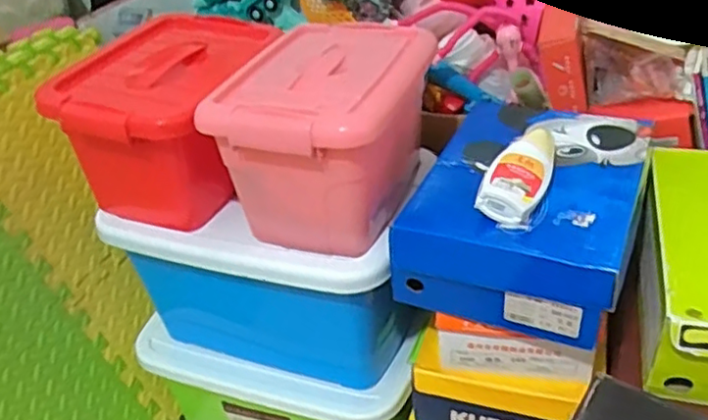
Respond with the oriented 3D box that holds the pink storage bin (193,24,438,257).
[{"bbox_3d":[-0.026,-0.082,0.714,0.175,0.167,0.238,10,38,23],"label":"pink storage bin"}]

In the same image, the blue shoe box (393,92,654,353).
[{"bbox_3d":[0.189,-0.009,0.689,0.207,0.117,0.271,11,39,25],"label":"blue shoe box"}]

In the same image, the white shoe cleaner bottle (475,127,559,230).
[{"bbox_3d":[0.174,-0.044,0.648,0.051,0.037,0.160,14,40,28],"label":"white shoe cleaner bottle"}]

